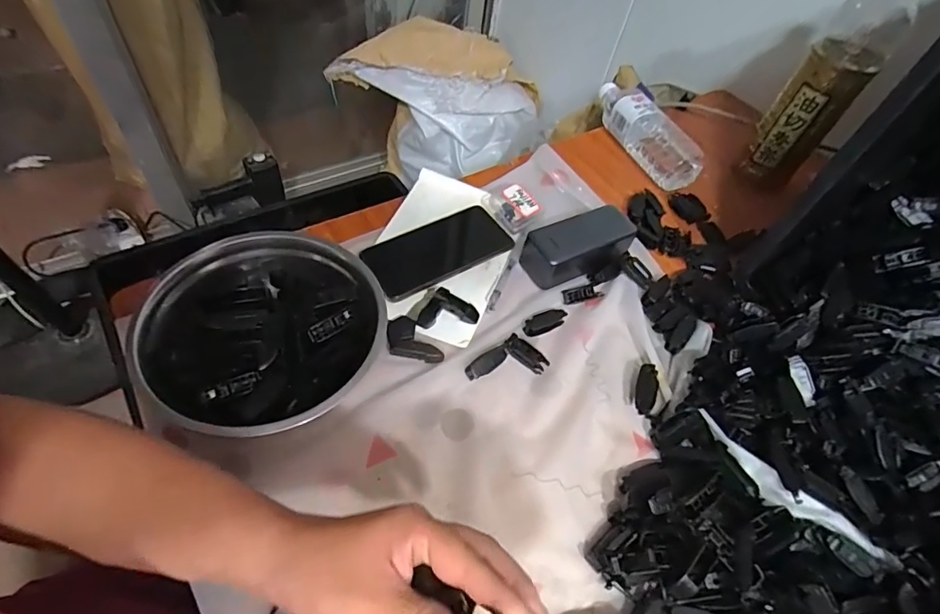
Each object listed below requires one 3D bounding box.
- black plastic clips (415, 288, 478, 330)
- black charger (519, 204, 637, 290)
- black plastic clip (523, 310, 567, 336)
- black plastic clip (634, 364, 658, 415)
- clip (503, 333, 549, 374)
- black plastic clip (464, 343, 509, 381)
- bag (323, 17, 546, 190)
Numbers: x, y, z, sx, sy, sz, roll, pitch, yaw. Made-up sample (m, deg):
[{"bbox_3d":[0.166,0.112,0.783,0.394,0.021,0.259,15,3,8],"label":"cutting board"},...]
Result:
[{"bbox_3d":[-0.024,0.010,0.506,0.051,0.018,0.051,32,56,15],"label":"black plastic clips"},{"bbox_3d":[0.127,-0.072,0.567,0.126,0.047,0.062,-13,57,-16],"label":"black charger"},{"bbox_3d":[0.082,0.017,0.524,0.052,0.008,0.022,-25,61,-23],"label":"black plastic clip"},{"bbox_3d":[0.177,0.082,0.484,0.022,0.013,0.050,15,69,9],"label":"black plastic clip"},{"bbox_3d":[0.058,0.049,0.496,0.048,0.004,0.023,38,60,9],"label":"clip"},{"bbox_3d":[0.018,0.055,0.483,0.051,0.005,0.019,-32,64,-26],"label":"black plastic clip"},{"bbox_3d":[-0.078,-0.505,1.238,0.507,0.332,0.168,9,54,-1],"label":"bag"}]

